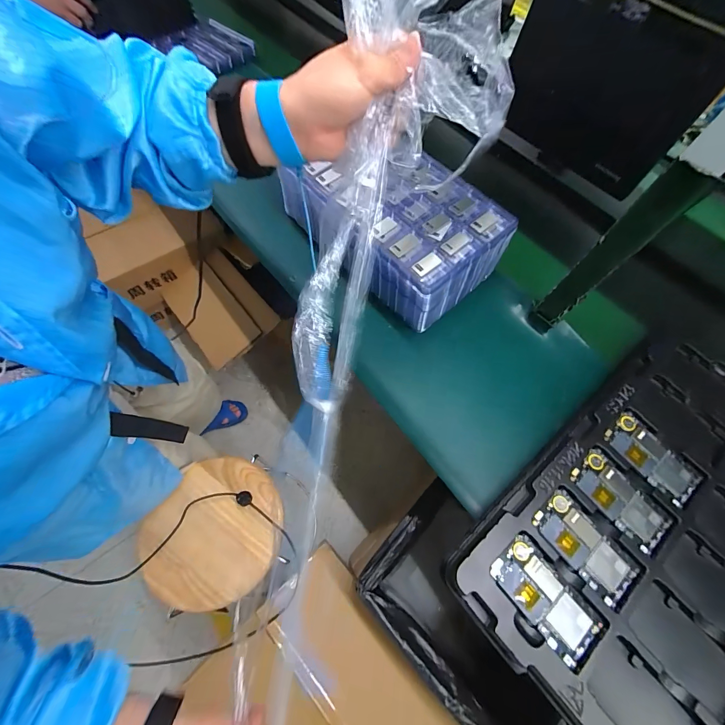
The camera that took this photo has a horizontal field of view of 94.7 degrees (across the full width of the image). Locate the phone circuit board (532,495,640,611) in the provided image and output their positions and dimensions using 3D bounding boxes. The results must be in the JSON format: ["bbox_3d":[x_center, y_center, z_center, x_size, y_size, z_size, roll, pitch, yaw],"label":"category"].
[{"bbox_3d":[0.278,0.231,0.418,0.063,0.004,0.122,-37,72,-19],"label":"phone circuit board"}]

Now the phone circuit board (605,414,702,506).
[{"bbox_3d":[0.405,0.134,0.467,0.063,0.010,0.120,-39,72,-20],"label":"phone circuit board"}]

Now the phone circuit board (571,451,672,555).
[{"bbox_3d":[0.341,0.182,0.443,0.064,0.007,0.120,-37,72,-19],"label":"phone circuit board"}]

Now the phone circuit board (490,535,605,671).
[{"bbox_3d":[0.215,0.280,0.395,0.065,0.005,0.123,-35,71,-18],"label":"phone circuit board"}]

